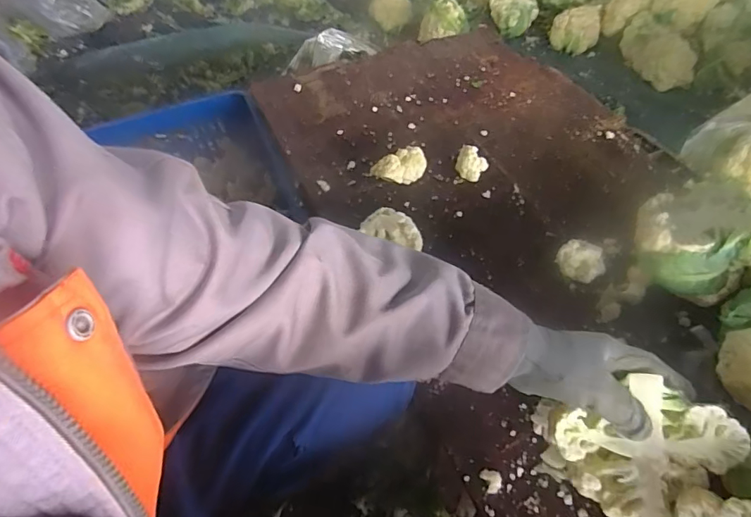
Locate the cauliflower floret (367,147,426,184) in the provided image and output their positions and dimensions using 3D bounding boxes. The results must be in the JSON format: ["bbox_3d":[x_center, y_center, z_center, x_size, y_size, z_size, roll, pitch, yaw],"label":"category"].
[{"bbox_3d":[0.034,-0.121,0.654,0.075,0.046,0.039,-19,53,-11],"label":"cauliflower floret"}]

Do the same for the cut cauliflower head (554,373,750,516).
[{"bbox_3d":[0.216,0.149,0.377,0.111,0.059,0.101,-33,56,-20],"label":"cut cauliflower head"}]

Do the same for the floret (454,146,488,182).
[{"bbox_3d":[0.135,-0.132,0.661,0.043,0.039,0.030,18,55,18],"label":"floret"}]

